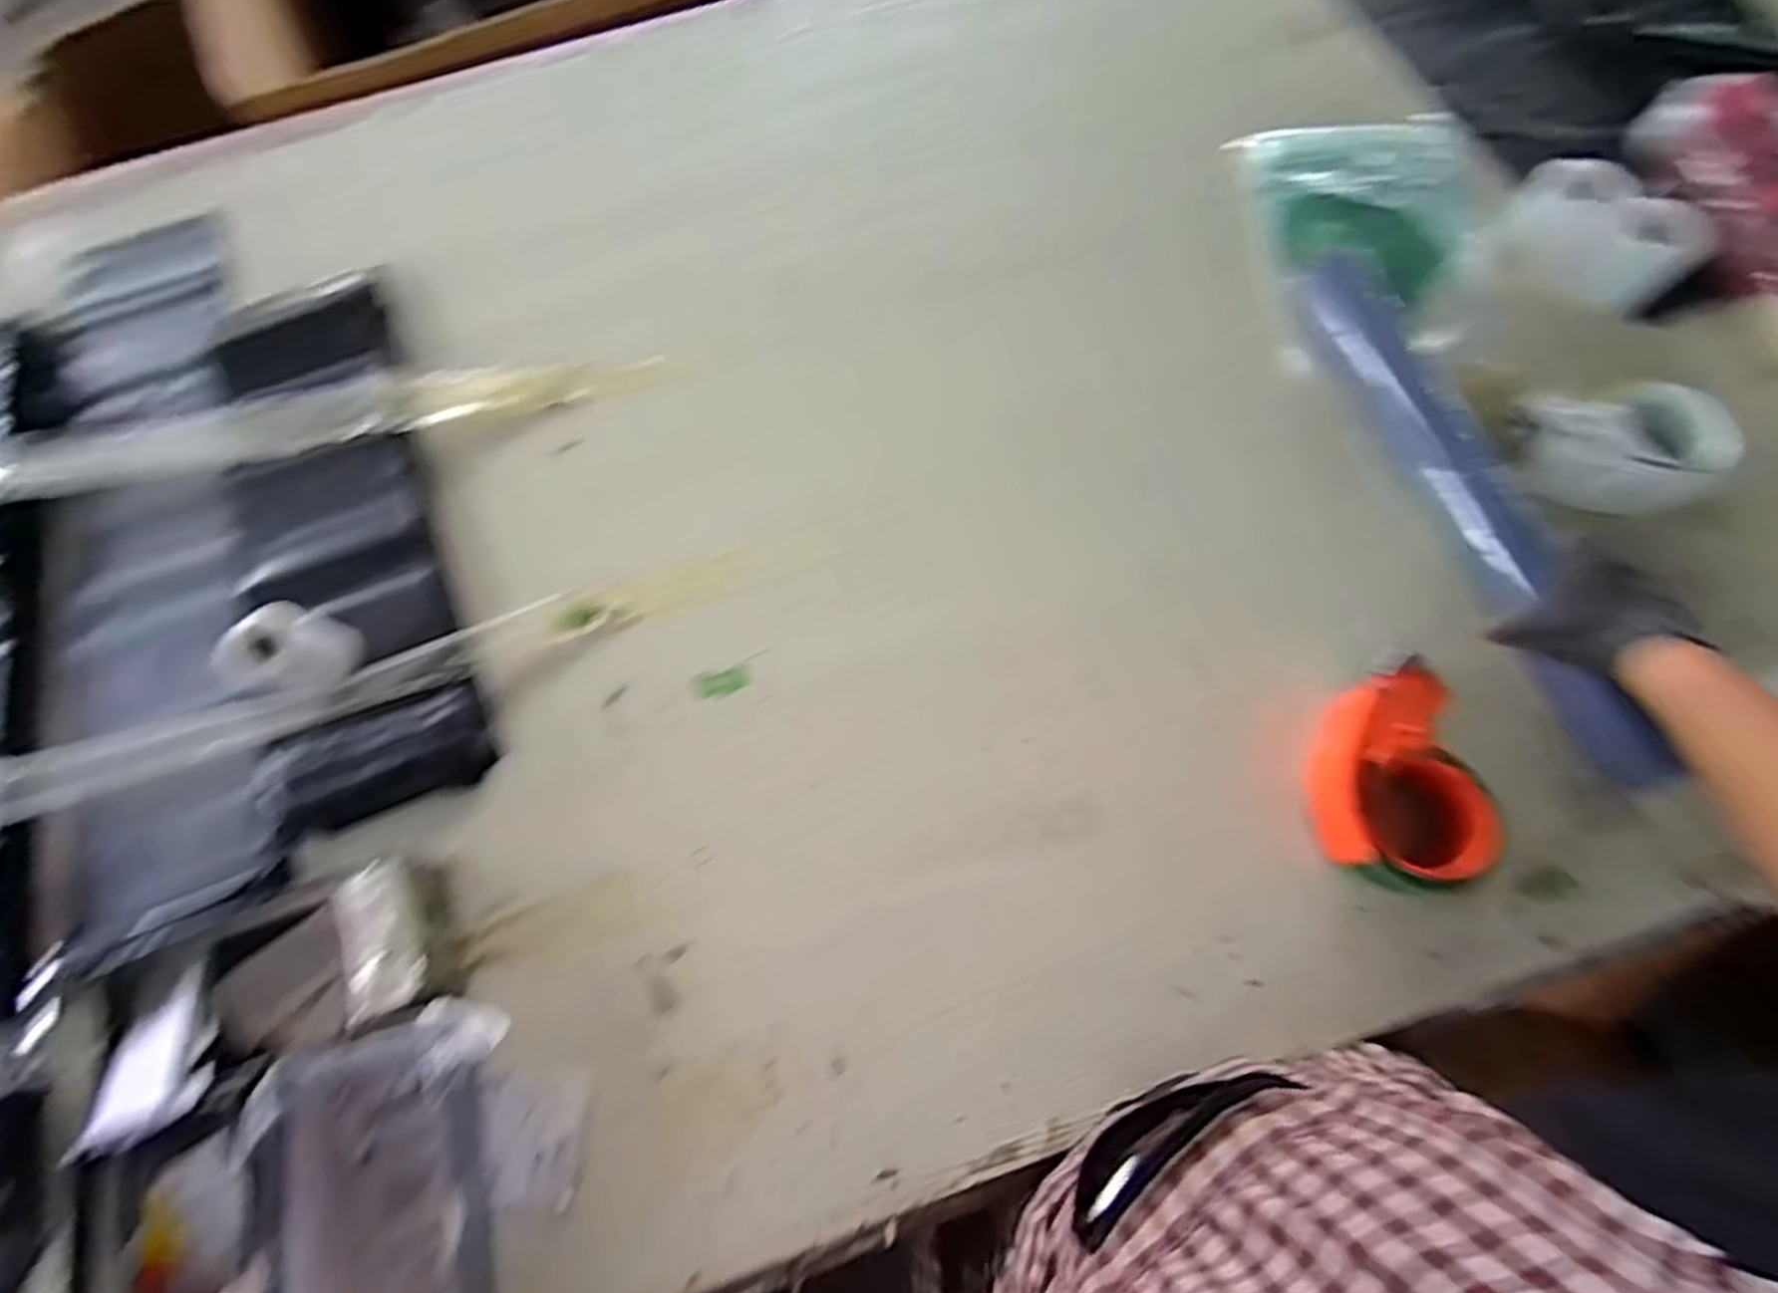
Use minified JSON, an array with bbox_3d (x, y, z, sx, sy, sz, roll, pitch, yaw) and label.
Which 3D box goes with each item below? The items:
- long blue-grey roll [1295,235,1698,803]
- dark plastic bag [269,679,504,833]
[{"bbox_3d":[0.437,-0.116,0.571,0.049,0.055,0.462,-17,72,-3],"label":"long blue-grey roll"},{"bbox_3d":[-0.395,0.085,0.598,0.157,0.022,0.082,-21,71,-5],"label":"dark plastic bag"}]

